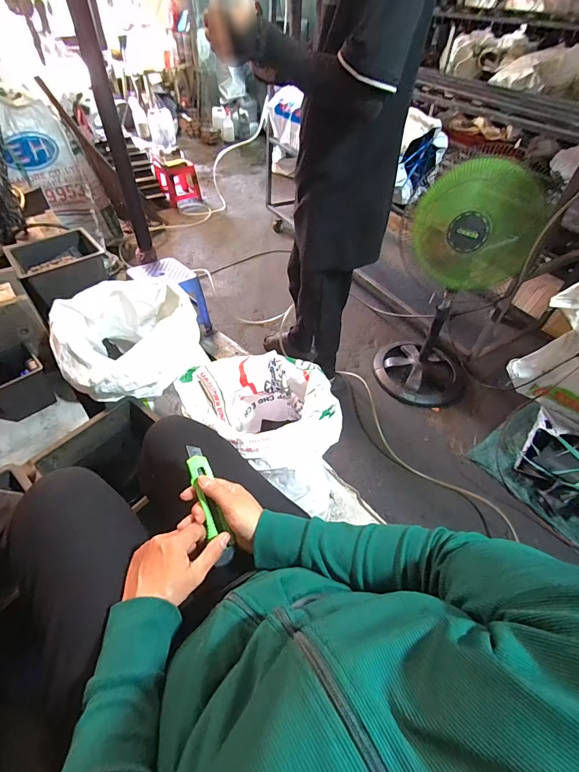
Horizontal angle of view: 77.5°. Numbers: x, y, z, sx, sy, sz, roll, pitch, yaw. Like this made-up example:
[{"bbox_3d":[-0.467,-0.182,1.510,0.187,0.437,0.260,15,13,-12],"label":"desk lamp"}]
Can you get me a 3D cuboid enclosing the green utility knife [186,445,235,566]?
[{"bbox_3d":[-0.110,0.160,0.496,0.028,0.009,0.163,-17,76,-17],"label":"green utility knife"}]

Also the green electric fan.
[{"bbox_3d":[0.596,-0.343,1.354,0.389,0.811,0.415,25,53,17],"label":"green electric fan"}]

